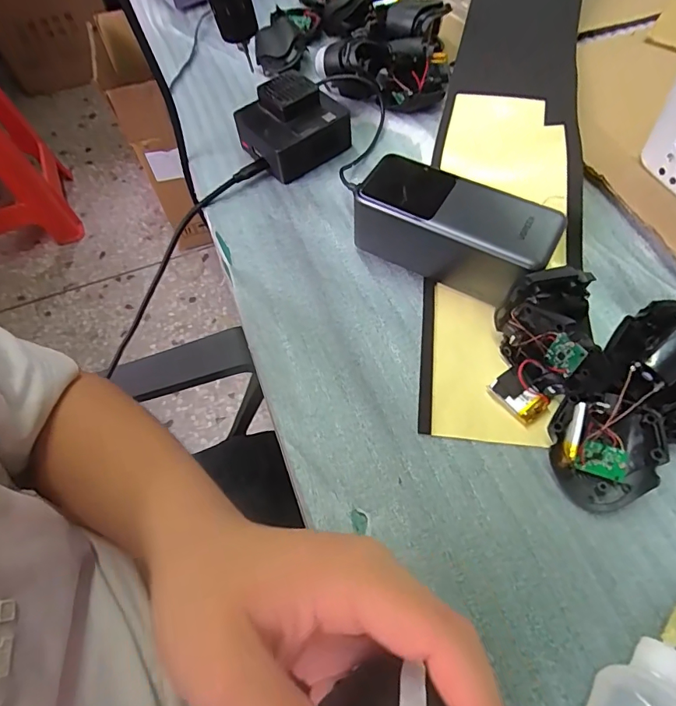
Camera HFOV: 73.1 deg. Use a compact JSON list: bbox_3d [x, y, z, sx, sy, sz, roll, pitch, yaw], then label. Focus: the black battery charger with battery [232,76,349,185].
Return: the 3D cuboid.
[{"bbox_3d":[-0.040,-0.197,0.387,0.078,0.048,0.076,-35,64,-16],"label":"black battery charger with battery"}]

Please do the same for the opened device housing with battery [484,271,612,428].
[{"bbox_3d":[0.121,-0.005,0.260,0.057,0.053,0.072,0,60,4],"label":"opened device housing with battery"}]

